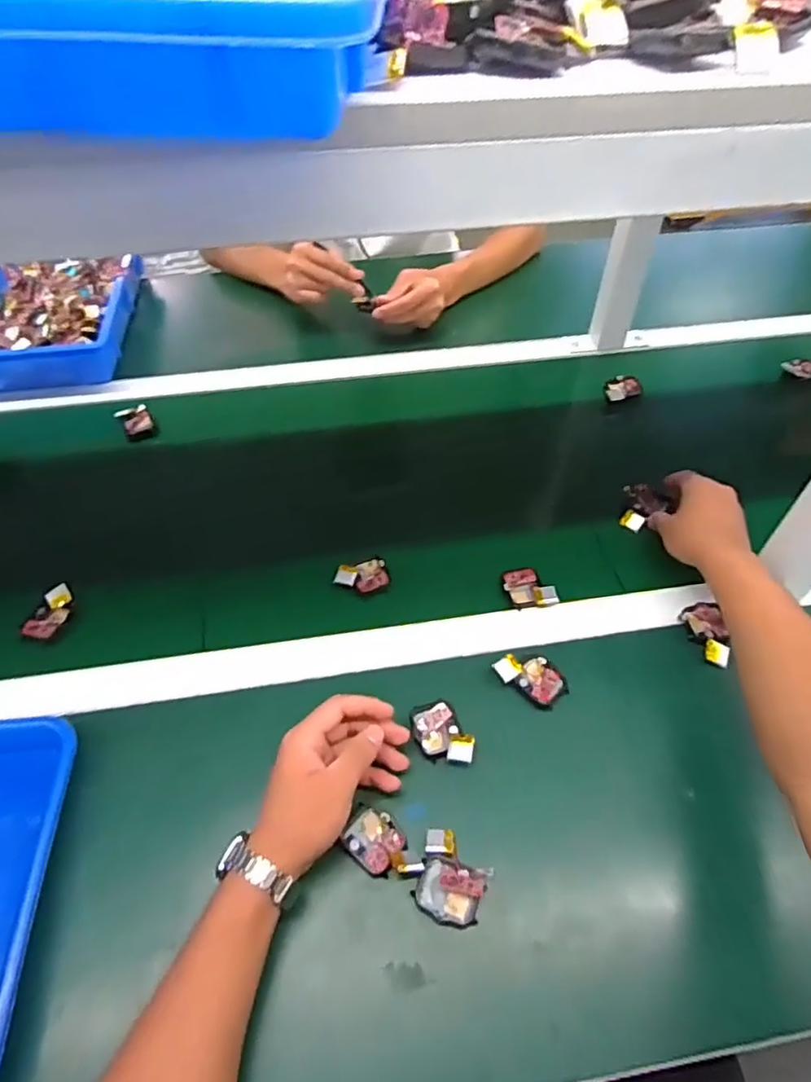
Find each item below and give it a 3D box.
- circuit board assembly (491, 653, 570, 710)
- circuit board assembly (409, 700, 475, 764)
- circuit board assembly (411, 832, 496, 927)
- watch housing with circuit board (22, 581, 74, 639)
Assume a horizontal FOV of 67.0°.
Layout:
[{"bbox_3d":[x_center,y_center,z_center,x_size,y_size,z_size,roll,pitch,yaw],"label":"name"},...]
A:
[{"bbox_3d":[0.112,0.119,0.537,0.044,0.010,0.057,-32,57,-24],"label":"circuit board assembly"},{"bbox_3d":[0.030,0.159,0.506,0.039,0.013,0.060,-22,53,-17],"label":"circuit board assembly"},{"bbox_3d":[0.033,0.245,0.444,0.051,0.016,0.053,20,53,16],"label":"circuit board assembly"},{"bbox_3d":[-0.341,0.067,0.587,0.032,0.014,0.058,10,51,8],"label":"watch housing with circuit board"}]

